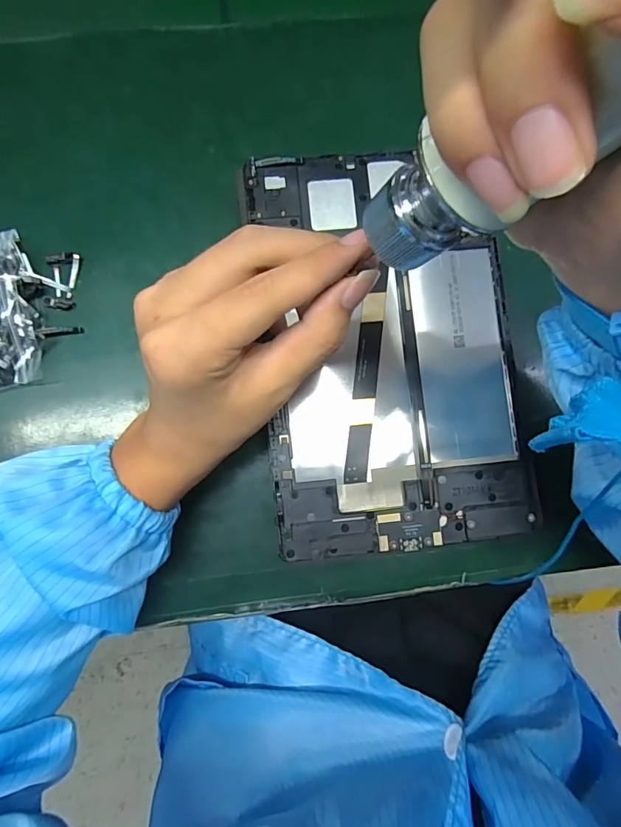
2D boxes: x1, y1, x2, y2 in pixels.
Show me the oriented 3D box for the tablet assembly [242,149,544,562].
[{"bbox_3d":[0.047,-0.041,0.270,0.151,0.009,0.238,-6,85,-2],"label":"tablet assembly"}]

